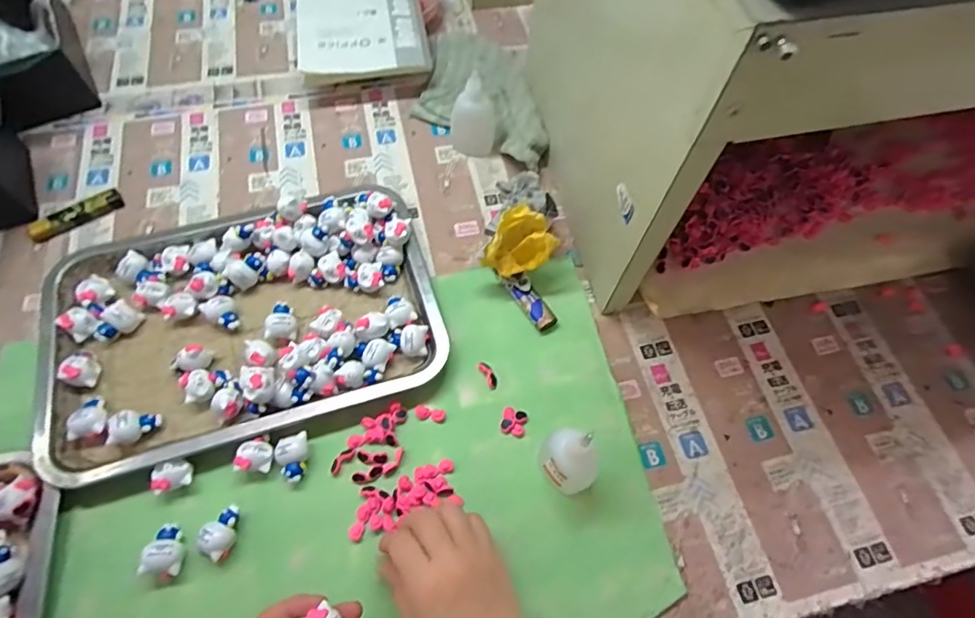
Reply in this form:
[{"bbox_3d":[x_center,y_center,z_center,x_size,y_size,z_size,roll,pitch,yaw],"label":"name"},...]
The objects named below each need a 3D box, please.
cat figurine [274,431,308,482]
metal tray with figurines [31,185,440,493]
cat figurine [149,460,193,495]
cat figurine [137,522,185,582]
[{"bbox_3d":[-0.146,0.113,0.392,0.023,0.017,0.031,-12,65,-7],"label":"cat figurine"},{"bbox_3d":[-0.203,0.009,0.435,0.311,0.041,0.215,-11,65,-7],"label":"metal tray with figurines"},{"bbox_3d":[-0.231,0.124,0.383,0.027,0.023,0.017,-19,67,-11],"label":"cat figurine"},{"bbox_3d":[-0.221,0.168,0.360,0.024,0.028,0.033,7,64,2],"label":"cat figurine"}]

